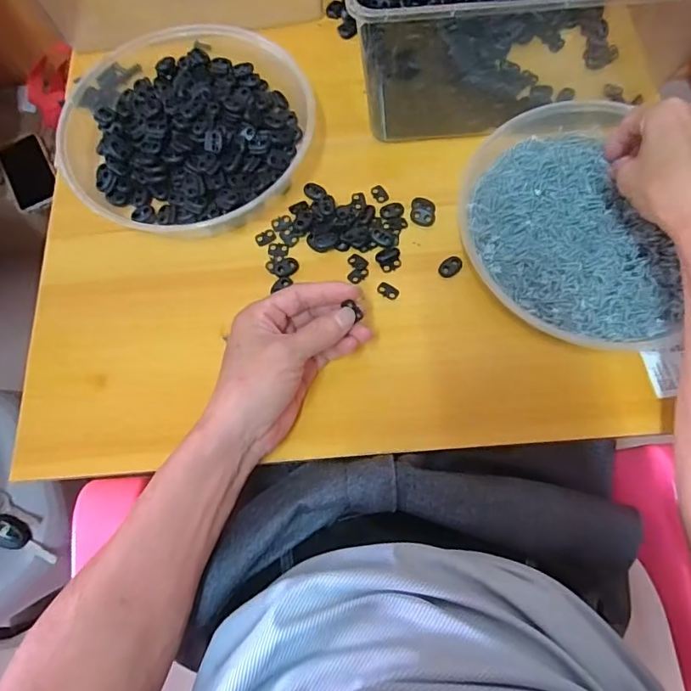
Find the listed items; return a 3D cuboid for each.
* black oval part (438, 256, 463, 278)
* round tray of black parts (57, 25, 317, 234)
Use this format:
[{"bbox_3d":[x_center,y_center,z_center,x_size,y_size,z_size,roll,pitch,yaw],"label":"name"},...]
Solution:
[{"bbox_3d":[0.091,-0.068,0.425,0.021,0.004,0.015,-34,73,-9],"label":"black oval part"},{"bbox_3d":[-0.158,-0.219,0.469,0.221,0.037,0.236,-1,71,2],"label":"round tray of black parts"}]

